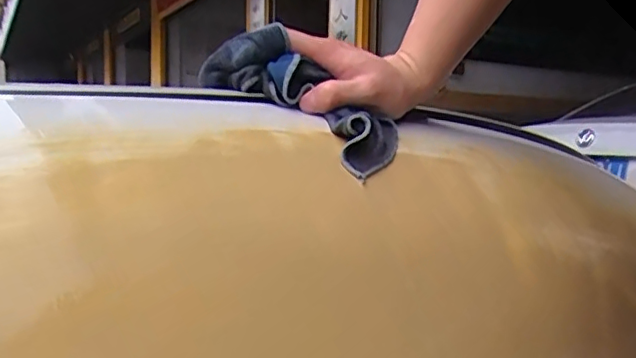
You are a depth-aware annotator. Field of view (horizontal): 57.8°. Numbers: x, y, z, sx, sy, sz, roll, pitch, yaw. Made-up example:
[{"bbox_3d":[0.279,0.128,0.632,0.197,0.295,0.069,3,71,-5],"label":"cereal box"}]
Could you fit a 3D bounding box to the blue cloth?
[{"bbox_3d":[-0.009,-0.062,0.449,0.171,0.061,0.072,38,19,23],"label":"blue cloth"}]

